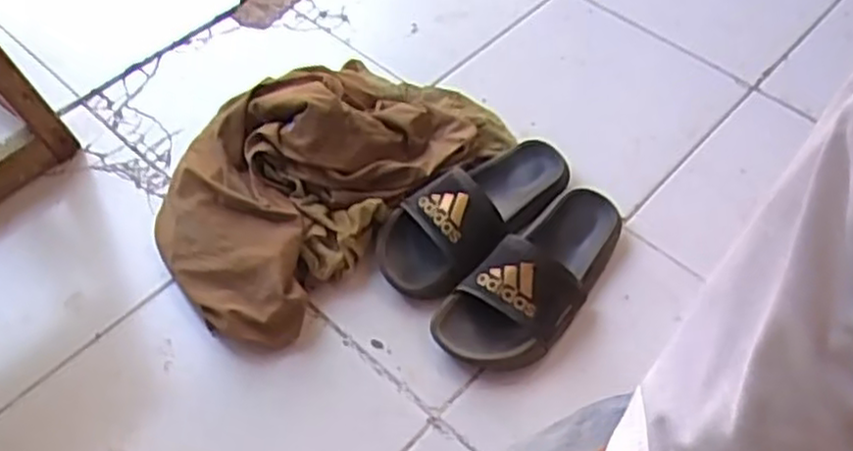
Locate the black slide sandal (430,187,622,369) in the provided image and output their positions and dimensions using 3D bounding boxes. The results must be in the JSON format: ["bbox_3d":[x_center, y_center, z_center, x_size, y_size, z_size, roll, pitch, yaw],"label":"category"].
[{"bbox_3d":[0.125,0.052,0.790,0.259,0.095,0.110,-37,62,-23],"label":"black slide sandal"}]

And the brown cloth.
[{"bbox_3d":[-0.121,-0.074,0.863,0.243,0.123,0.422,37,62,23],"label":"brown cloth"}]

